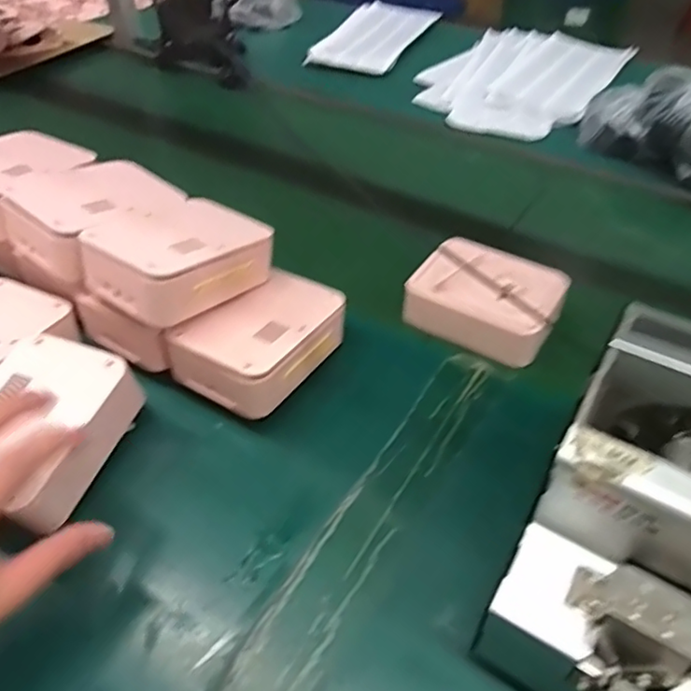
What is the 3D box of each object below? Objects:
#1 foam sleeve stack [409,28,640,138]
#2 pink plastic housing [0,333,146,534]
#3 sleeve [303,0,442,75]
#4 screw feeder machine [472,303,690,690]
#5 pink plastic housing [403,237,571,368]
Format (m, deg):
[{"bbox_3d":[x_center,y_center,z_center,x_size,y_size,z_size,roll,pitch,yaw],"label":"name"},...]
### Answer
[{"bbox_3d":[0.282,-0.434,0.971,0.264,0.019,0.413,29,51,26],"label":"foam sleeve stack"},{"bbox_3d":[-0.219,0.059,0.436,0.092,0.052,0.128,13,46,13],"label":"pink plastic housing"},{"bbox_3d":[0.054,-0.566,1.100,0.158,0.021,0.310,16,46,16],"label":"sleeve"},{"bbox_3d":[0.167,0.106,0.325,0.123,0.157,0.177,24,49,22],"label":"screw feeder machine"},{"bbox_3d":[0.131,-0.047,0.561,0.129,0.041,0.102,26,50,24],"label":"pink plastic housing"}]

